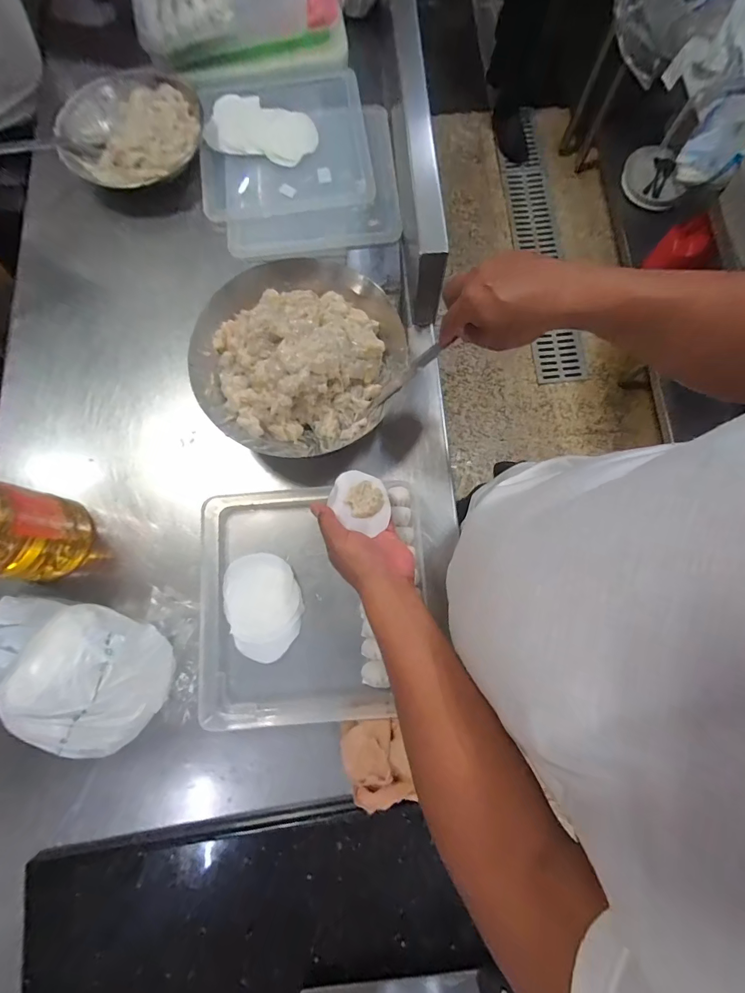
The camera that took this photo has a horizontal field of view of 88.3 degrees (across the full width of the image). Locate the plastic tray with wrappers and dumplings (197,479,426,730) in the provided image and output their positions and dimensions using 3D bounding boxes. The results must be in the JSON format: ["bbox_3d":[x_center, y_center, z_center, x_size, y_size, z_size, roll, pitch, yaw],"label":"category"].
[{"bbox_3d":[-0.087,0.136,0.525,0.303,0.040,0.309,-5,77,0],"label":"plastic tray with wrappers and dumplings"}]

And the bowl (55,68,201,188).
[{"bbox_3d":[-0.414,-0.636,0.684,0.226,0.079,0.245,0,79,0],"label":"bowl"}]

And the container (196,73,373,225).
[{"bbox_3d":[-0.158,-0.625,0.688,0.297,0.027,0.289,-9,77,-1],"label":"container"}]

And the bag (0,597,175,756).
[{"bbox_3d":[-0.392,0.201,0.457,0.272,0.141,0.151,16,78,5],"label":"bag"}]

